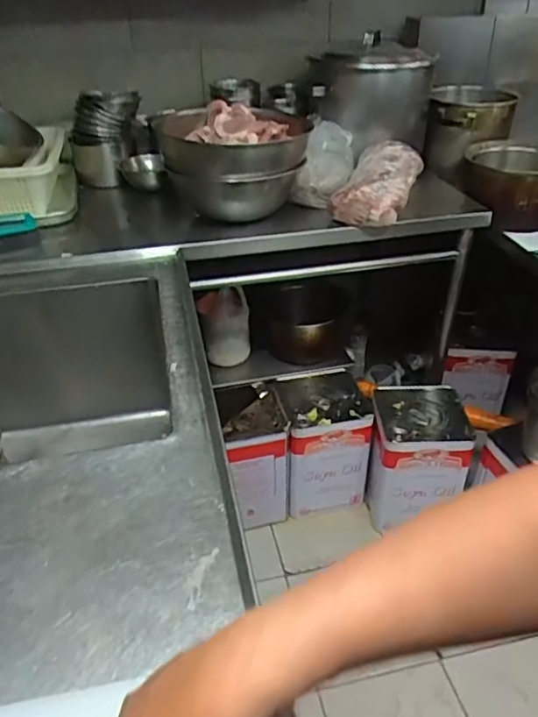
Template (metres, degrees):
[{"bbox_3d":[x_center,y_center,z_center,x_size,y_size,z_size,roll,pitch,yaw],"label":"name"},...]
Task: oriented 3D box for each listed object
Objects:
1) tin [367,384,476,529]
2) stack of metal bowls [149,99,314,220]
[{"bbox_3d":[0.408,0.264,1.608,0.244,0.316,0.243,-2,34,-2],"label":"tin"},{"bbox_3d":[-0.081,-0.486,1.426,0.350,0.221,0.377,5,34,8],"label":"stack of metal bowls"}]

